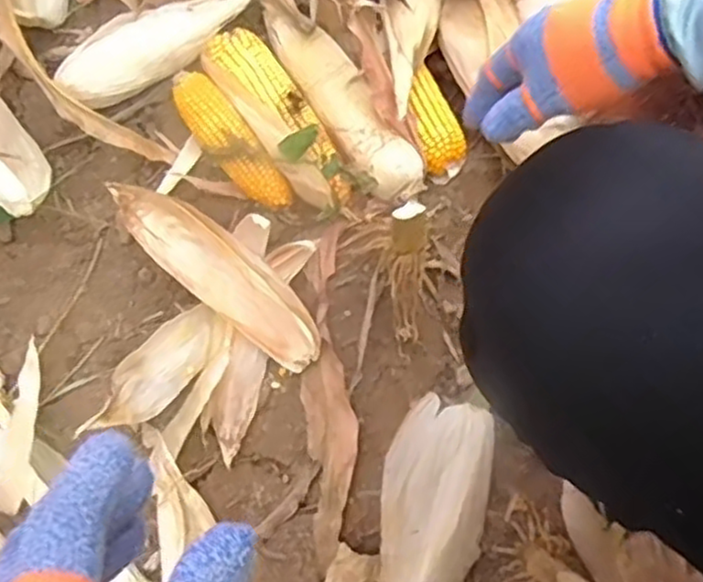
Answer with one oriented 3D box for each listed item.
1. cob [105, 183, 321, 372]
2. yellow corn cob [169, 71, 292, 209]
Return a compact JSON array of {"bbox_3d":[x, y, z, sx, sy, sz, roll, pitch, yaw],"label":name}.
[{"bbox_3d":[-0.117,-0.017,0.658,0.225,0.051,0.058,42,81,-8],"label":"cob"},{"bbox_3d":[-0.119,-0.147,0.719,0.045,0.039,0.160,-38,80,-7],"label":"yellow corn cob"}]

